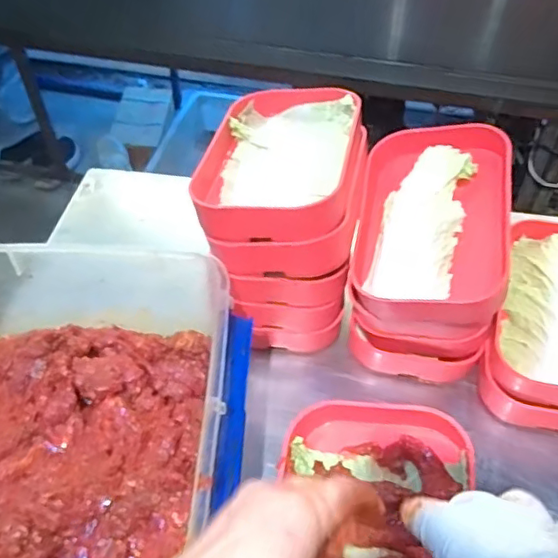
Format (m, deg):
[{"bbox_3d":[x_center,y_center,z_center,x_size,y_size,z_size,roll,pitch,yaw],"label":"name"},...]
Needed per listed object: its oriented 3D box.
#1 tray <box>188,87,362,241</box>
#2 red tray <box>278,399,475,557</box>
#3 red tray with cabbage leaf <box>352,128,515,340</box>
[{"bbox_3d":[0.002,-0.109,0.500,0.123,0.044,0.190,9,50,7],"label":"tray"},{"bbox_3d":[0.054,0.176,0.357,0.113,0.045,0.196,7,60,5],"label":"red tray"},{"bbox_3d":[0.122,-0.048,0.499,0.144,0.050,0.192,4,75,21],"label":"red tray with cabbage leaf"}]

